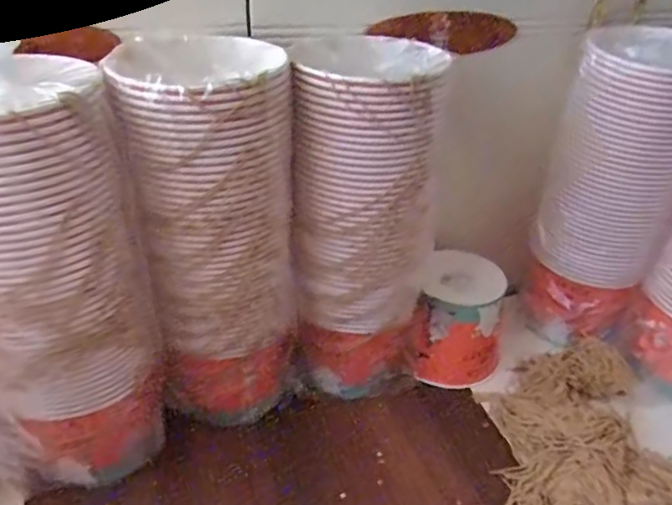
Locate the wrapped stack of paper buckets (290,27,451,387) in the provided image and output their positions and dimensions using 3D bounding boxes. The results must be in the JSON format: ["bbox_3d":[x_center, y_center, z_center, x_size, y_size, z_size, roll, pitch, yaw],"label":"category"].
[{"bbox_3d":[0.029,-0.016,0.644,0.162,0.422,0.134,8,35,6],"label":"wrapped stack of paper buckets"}]

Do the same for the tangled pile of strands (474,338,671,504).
[{"bbox_3d":[0.293,0.234,0.634,0.243,0.061,0.331,11,36,9],"label":"tangled pile of strands"}]

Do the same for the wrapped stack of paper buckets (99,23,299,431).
[{"bbox_3d":[-0.138,0.001,0.613,0.156,0.428,0.160,-15,39,-25],"label":"wrapped stack of paper buckets"}]

